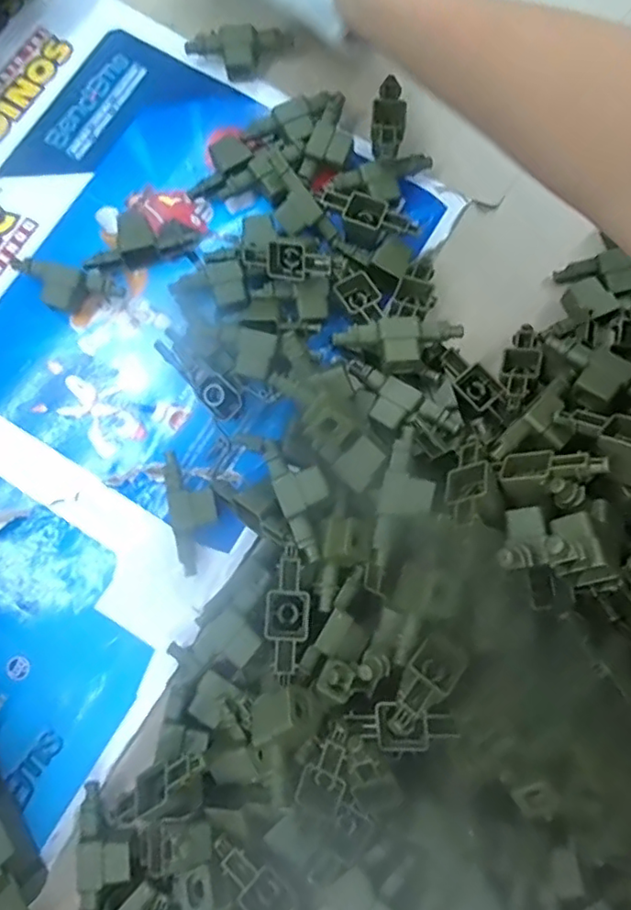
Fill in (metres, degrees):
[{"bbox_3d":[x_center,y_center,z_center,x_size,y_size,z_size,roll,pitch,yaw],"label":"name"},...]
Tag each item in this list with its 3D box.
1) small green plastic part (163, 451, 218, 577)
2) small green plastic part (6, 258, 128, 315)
[{"bbox_3d":[-0.067,0.030,0.327,0.024,0.019,0.067,-11,79,-2],"label":"small green plastic part"},{"bbox_3d":[-0.148,-0.098,0.353,0.066,0.020,0.028,10,79,2],"label":"small green plastic part"}]

